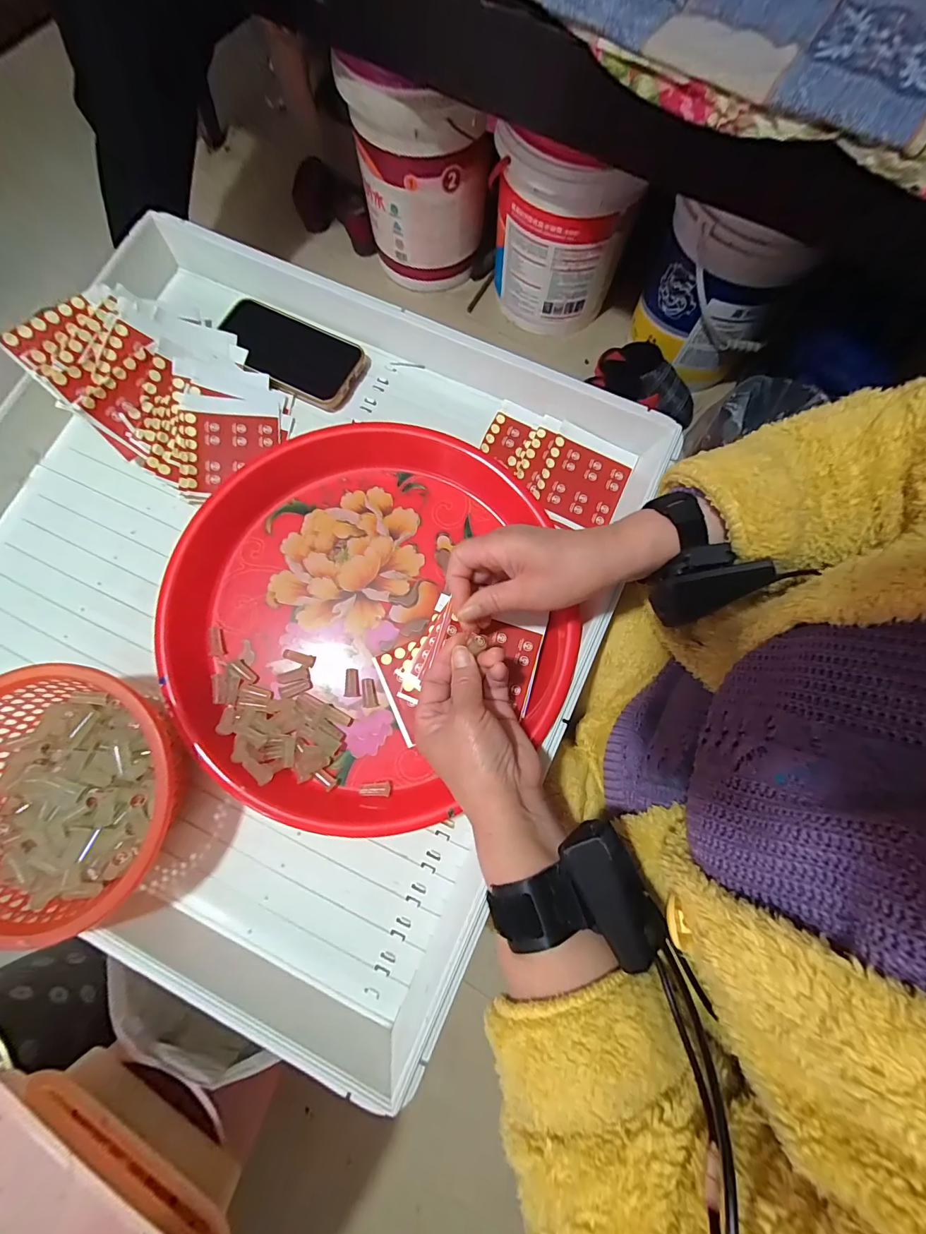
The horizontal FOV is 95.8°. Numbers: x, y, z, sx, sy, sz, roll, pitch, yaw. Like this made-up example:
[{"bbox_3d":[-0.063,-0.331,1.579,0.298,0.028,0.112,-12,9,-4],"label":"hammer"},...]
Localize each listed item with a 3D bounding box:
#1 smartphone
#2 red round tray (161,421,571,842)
[{"bbox_3d":[-0.172,-0.266,0.420,0.150,0.016,0.079,31,77,7],"label":"smartphone"},{"bbox_3d":[-0.079,-0.003,0.354,0.335,0.050,0.324,0,76,-1],"label":"red round tray"}]

